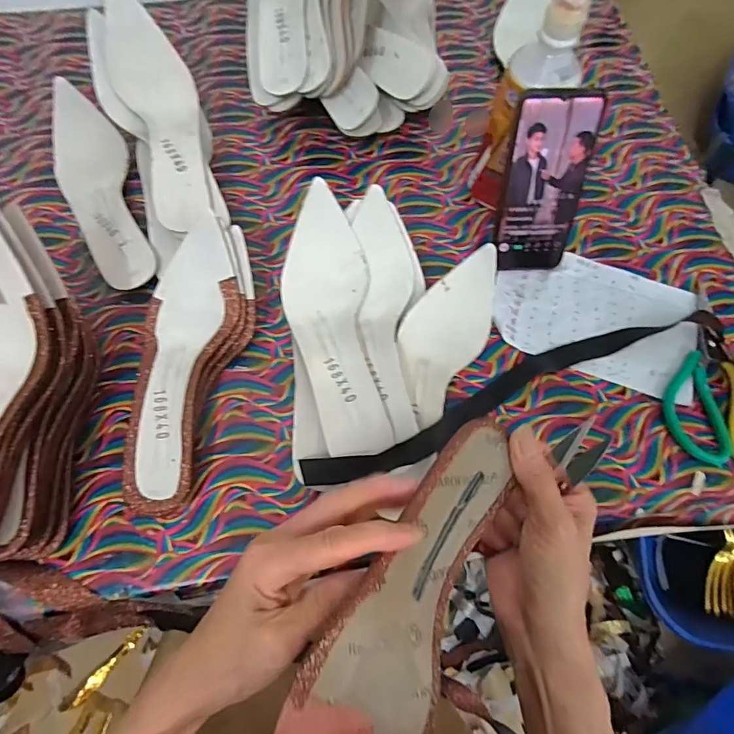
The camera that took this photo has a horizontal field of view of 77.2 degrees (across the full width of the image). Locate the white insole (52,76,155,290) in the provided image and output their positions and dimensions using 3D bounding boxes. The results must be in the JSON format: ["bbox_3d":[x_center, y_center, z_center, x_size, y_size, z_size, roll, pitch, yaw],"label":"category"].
[{"bbox_3d":[-0.277,-0.188,0.481,0.074,0.051,0.246,-27,70,-12],"label":"white insole"}]

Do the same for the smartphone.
[{"bbox_3d":[0.170,-0.168,0.431,0.086,0.158,0.011,-3,38,1],"label":"smartphone"}]

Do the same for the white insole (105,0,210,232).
[{"bbox_3d":[-0.208,-0.254,0.461,0.077,0.039,0.244,-16,86,-8],"label":"white insole"}]

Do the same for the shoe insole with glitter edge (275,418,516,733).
[{"bbox_3d":[0.024,0.130,0.248,0.062,0.049,0.236,30,66,11],"label":"shoe insole with glitter edge"}]

